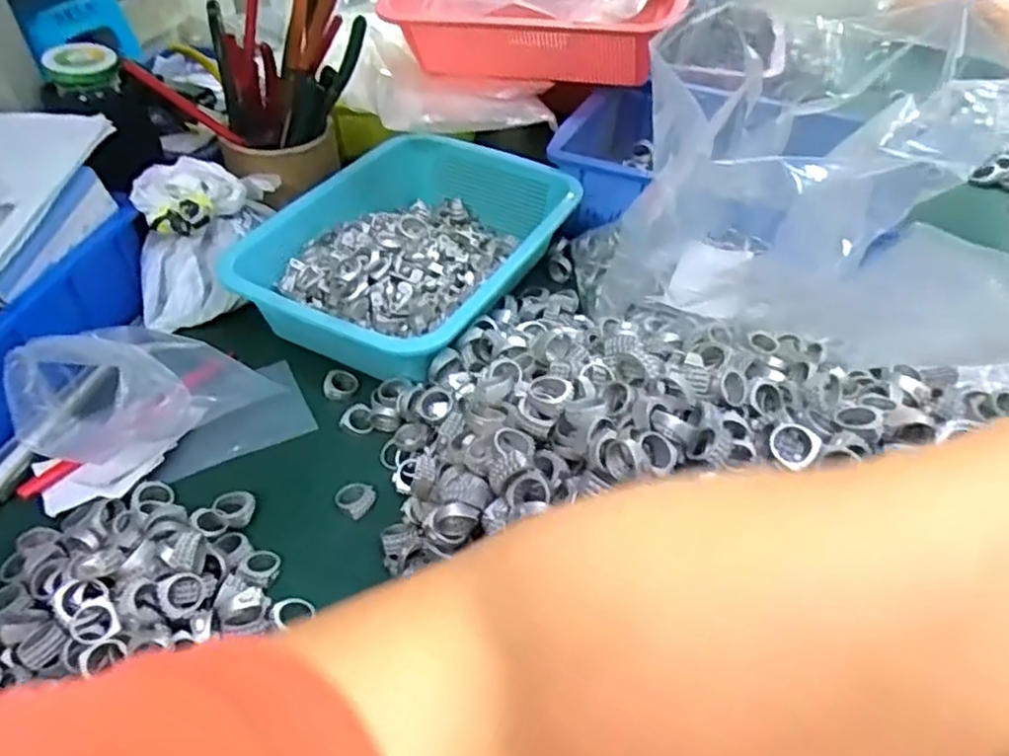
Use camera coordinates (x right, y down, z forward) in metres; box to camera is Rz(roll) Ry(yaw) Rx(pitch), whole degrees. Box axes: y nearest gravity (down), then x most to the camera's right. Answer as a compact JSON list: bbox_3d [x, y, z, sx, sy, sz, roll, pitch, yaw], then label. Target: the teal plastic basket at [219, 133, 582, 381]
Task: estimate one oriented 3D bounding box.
[{"bbox_3d":[-0.072,-0.105,0.555,0.188,0.065,0.249,20,48,19],"label":"teal plastic basket"}]

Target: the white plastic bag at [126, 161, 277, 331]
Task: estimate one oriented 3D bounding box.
[{"bbox_3d":[-0.243,-0.119,0.567,0.080,0.094,0.110,13,46,13],"label":"white plastic bag"}]

